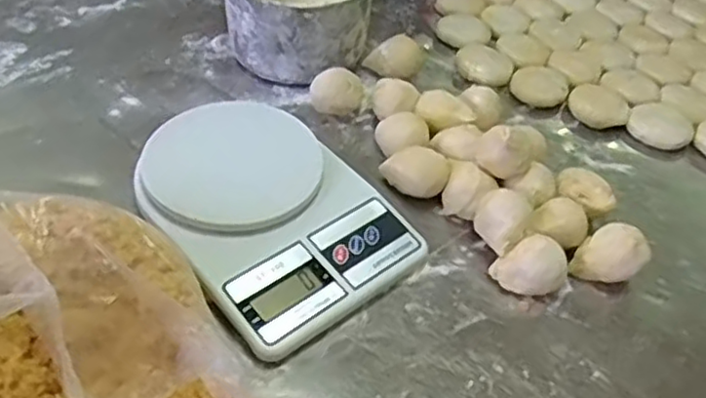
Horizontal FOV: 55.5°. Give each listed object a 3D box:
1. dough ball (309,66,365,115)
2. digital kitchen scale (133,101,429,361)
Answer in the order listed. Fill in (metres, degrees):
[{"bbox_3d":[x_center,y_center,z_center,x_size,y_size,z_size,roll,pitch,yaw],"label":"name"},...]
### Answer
[{"bbox_3d":[-0.014,-0.096,0.607,0.043,0.036,0.032,23,48,14],"label":"dough ball"},{"bbox_3d":[-0.065,0.007,0.506,0.150,0.039,0.203,-30,57,-31],"label":"digital kitchen scale"}]

